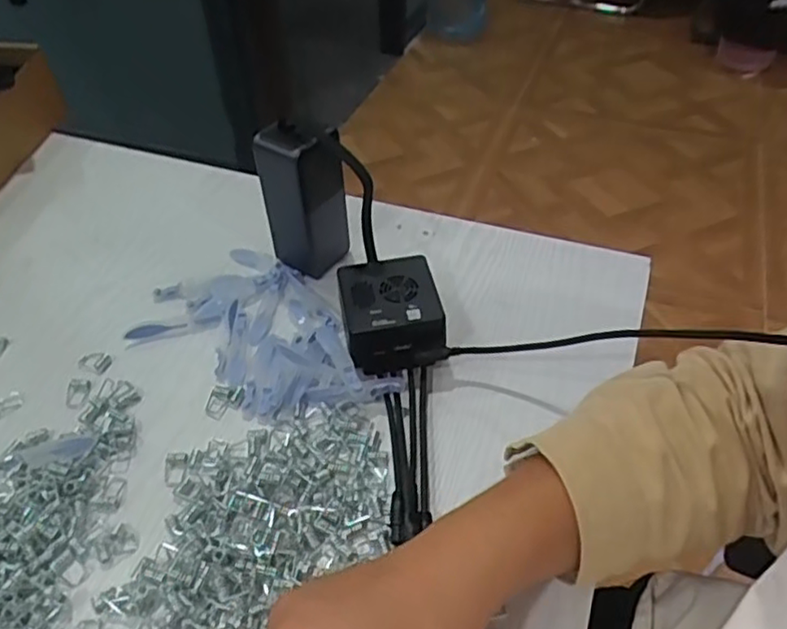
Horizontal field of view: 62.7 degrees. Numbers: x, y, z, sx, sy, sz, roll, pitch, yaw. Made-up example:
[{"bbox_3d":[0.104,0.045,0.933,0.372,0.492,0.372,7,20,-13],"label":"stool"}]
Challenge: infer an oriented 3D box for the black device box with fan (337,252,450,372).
[{"bbox_3d":[-0.002,0.000,0.499,0.071,0.048,0.084,-8,46,-5],"label":"black device box with fan"}]

